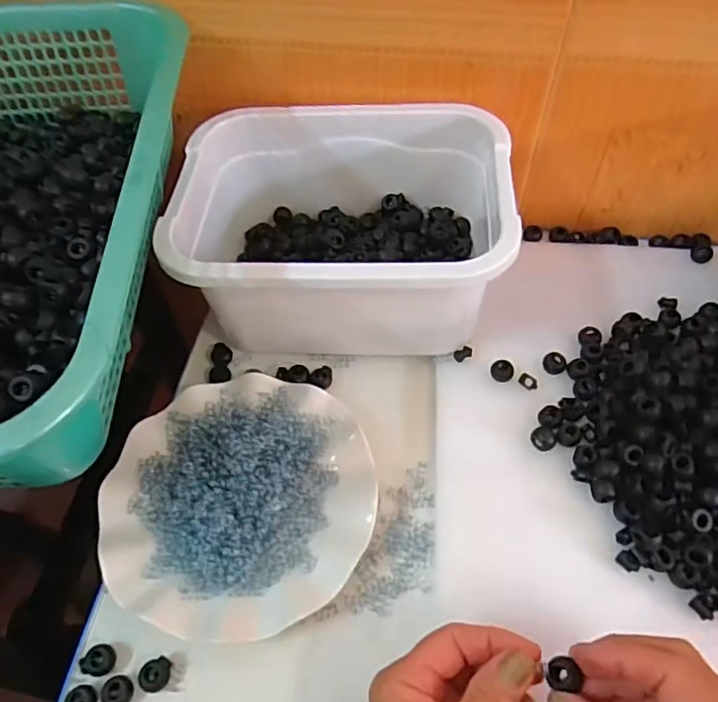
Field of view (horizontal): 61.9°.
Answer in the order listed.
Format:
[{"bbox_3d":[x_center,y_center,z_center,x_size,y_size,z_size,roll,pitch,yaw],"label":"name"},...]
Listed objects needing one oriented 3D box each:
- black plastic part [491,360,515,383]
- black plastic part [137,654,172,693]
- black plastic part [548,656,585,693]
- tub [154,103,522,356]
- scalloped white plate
[{"bbox_3d":[0.114,0.015,0.473,0.019,0.006,0.017,-39,62,-23],"label":"black plastic part"},{"bbox_3d":[-0.123,0.194,0.359,0.016,0.007,0.018,2,55,3],"label":"black plastic part"},{"bbox_3d":[0.106,0.166,0.307,0.016,0.007,0.016,-1,62,1],"label":"black plastic part"},{"bbox_3d":[-0.011,-0.093,0.485,0.252,0.113,0.193,2,56,6],"label":"tub"},{"bbox_3d":[-0.081,0.095,0.405,0.176,0.018,0.177,-1,62,1],"label":"scalloped white plate"}]

